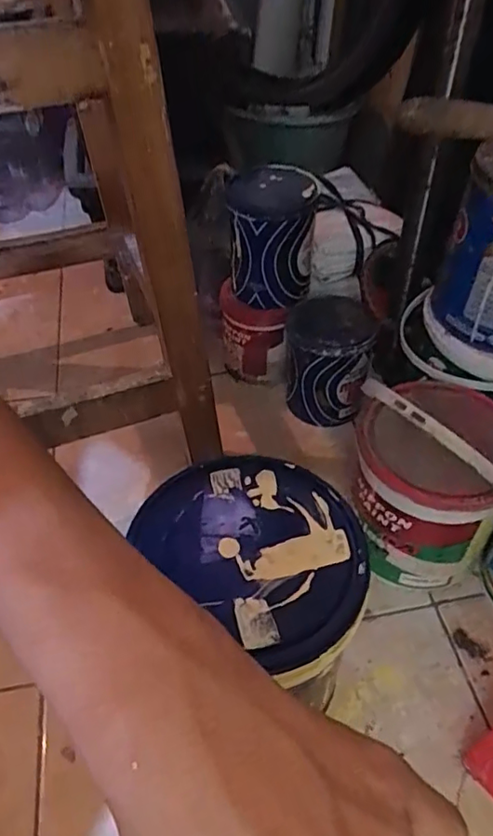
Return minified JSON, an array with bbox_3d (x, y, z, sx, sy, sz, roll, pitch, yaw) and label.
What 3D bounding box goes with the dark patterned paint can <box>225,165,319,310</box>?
[{"bbox_3d":[0.030,-0.218,0.710,0.097,0.141,0.101,-1,48,1],"label":"dark patterned paint can"}]

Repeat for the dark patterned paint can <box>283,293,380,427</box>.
[{"bbox_3d":[0.103,-0.071,0.748,0.093,0.136,0.096,-1,48,1],"label":"dark patterned paint can"}]

